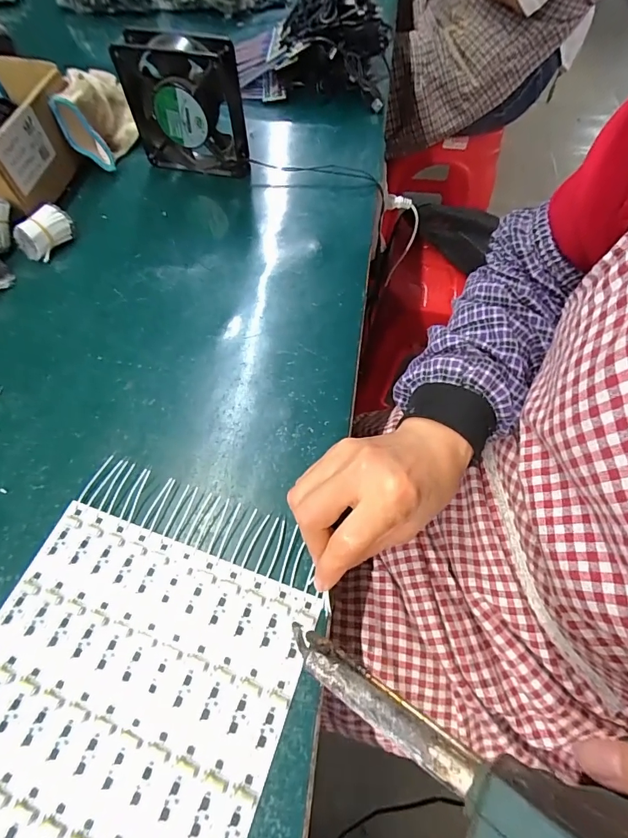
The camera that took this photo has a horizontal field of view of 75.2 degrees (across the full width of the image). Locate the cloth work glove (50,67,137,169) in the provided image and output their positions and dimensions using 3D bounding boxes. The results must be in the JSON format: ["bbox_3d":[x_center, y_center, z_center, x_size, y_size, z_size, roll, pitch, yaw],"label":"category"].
[{"bbox_3d":[-0.262,-0.367,0.496,0.074,0.082,0.127,-17,62,-8],"label":"cloth work glove"}]

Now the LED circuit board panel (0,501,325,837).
[{"bbox_3d":[-0.123,0.174,0.237,0.192,0.005,0.211,18,63,11],"label":"LED circuit board panel"}]

